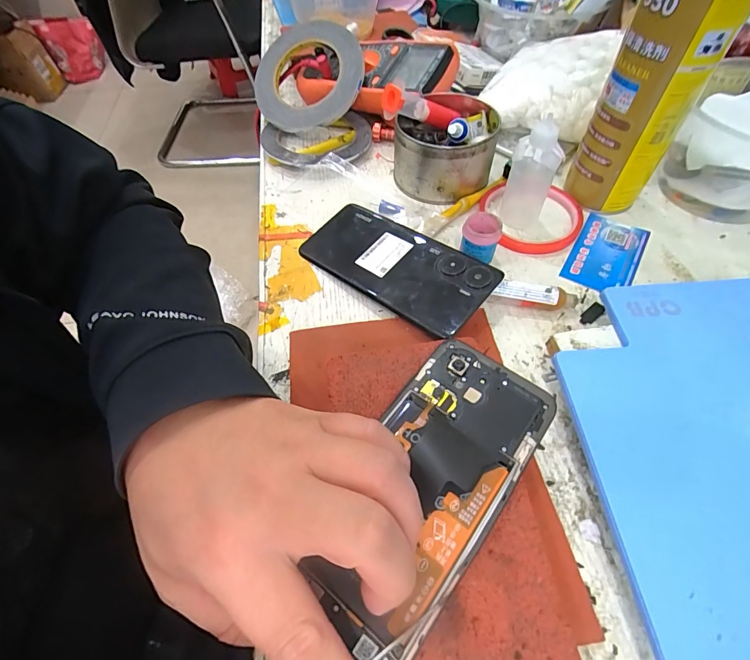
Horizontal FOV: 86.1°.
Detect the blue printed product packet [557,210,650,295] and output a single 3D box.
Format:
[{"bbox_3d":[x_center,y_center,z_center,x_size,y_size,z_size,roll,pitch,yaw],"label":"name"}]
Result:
[{"bbox_3d":[0.197,-0.066,0.341,0.052,0.004,0.086,27,61,19],"label":"blue printed product packet"}]

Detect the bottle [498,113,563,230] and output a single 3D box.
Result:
[{"bbox_3d":[0.130,-0.130,0.334,0.035,0.086,0.030,22,59,16],"label":"bottle"}]

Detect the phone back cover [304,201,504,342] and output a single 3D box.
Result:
[{"bbox_3d":[0.013,-0.056,0.326,0.163,0.006,0.072,32,70,30],"label":"phone back cover"}]

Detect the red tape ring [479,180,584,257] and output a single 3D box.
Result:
[{"bbox_3d":[0.138,-0.100,0.358,0.090,0.011,0.082,-1,55,1],"label":"red tape ring"}]

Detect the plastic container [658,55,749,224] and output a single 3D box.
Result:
[{"bbox_3d":[0.322,-0.159,0.349,0.103,0.085,0.108,31,62,21],"label":"plastic container"}]

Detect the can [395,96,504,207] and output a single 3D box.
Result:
[{"bbox_3d":[0.068,-0.176,0.381,0.090,0.053,0.095,-1,55,1],"label":"can"}]

